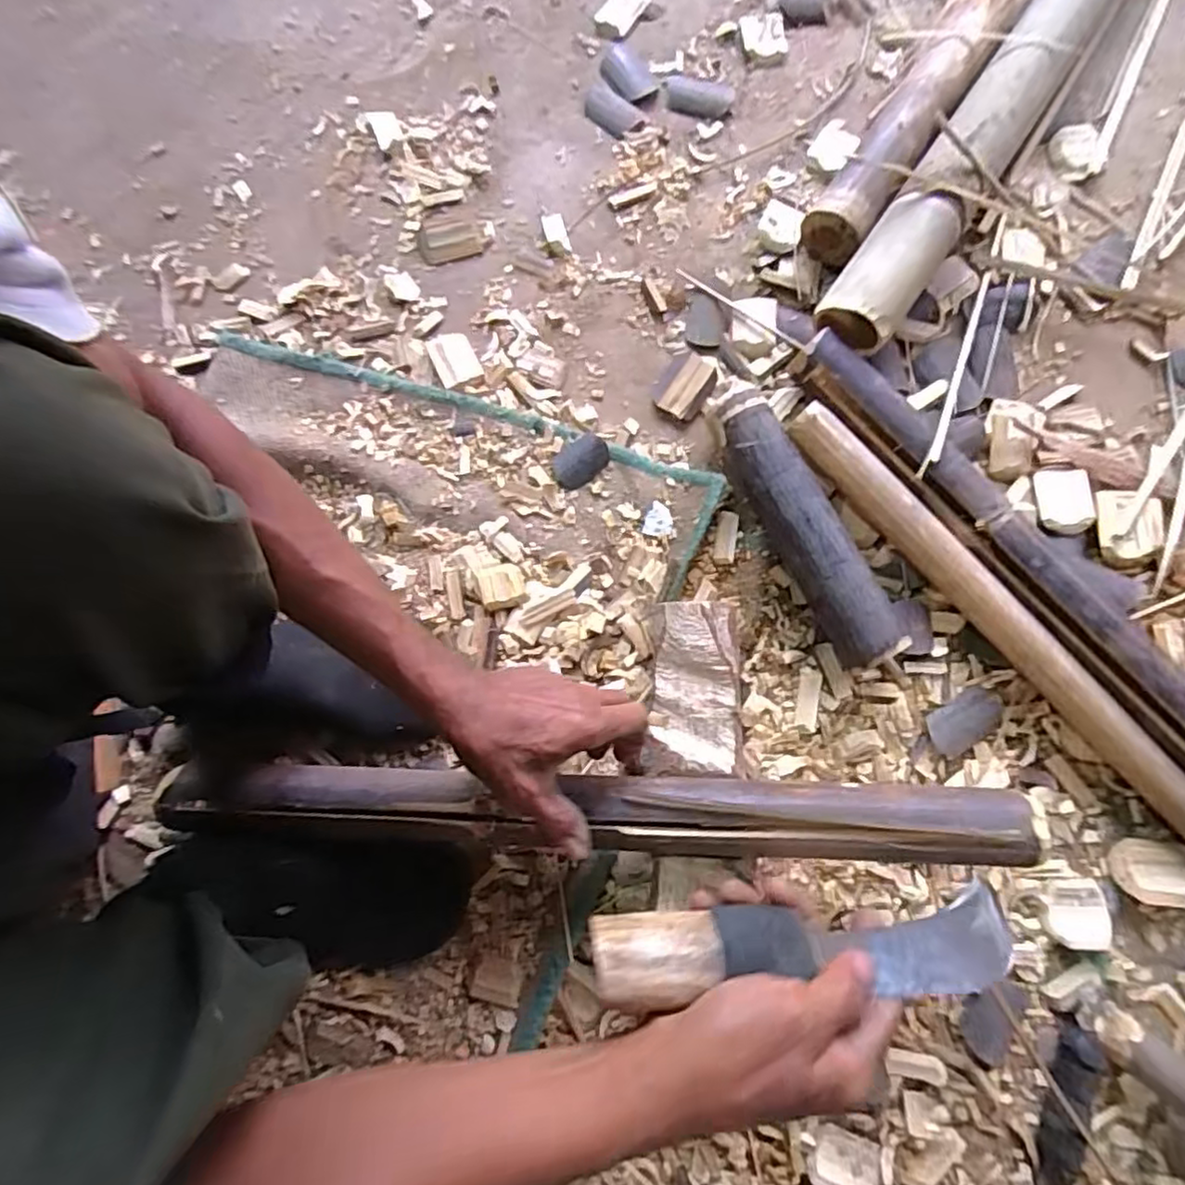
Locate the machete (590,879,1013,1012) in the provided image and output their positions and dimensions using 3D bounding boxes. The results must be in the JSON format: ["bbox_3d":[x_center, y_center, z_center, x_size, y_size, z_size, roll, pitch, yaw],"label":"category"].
[{"bbox_3d":[0.116,0.186,0.348,0.231,0.035,0.042,2,78,-11],"label":"machete"}]

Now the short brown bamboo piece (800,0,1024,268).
[{"bbox_3d":[0.323,-0.481,0.656,0.062,0.068,0.358,34,80,7],"label":"short brown bamboo piece"}]

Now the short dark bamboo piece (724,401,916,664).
[{"bbox_3d":[0.183,-0.055,0.583,0.056,0.053,0.252,-23,79,-5],"label":"short dark bamboo piece"}]

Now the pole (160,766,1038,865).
[{"bbox_3d":[-0.011,0.164,0.495,0.607,0.034,0.054,-1,78,7],"label":"pole"}]

